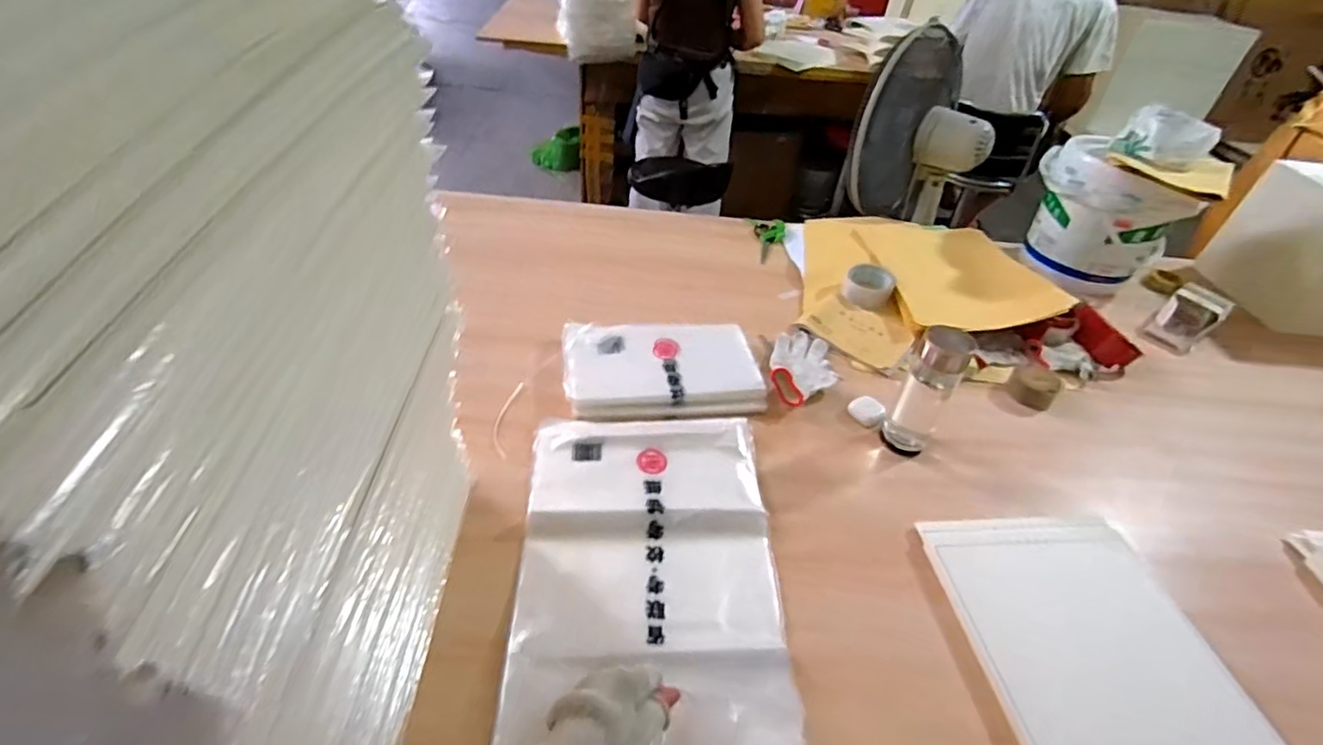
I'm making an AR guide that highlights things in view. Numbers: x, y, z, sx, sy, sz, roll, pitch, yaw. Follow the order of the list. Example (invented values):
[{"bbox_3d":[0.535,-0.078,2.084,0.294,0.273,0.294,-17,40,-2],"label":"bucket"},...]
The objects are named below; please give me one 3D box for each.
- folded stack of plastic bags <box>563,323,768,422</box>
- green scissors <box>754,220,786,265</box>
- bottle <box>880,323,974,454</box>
[{"bbox_3d":[0.003,-0.005,0.934,0.302,0.031,0.204,1,41,-6],"label":"folded stack of plastic bags"},{"bbox_3d":[0.236,-0.293,1.322,0.067,0.023,0.164,13,41,8],"label":"green scissors"},{"bbox_3d":[0.367,0.029,0.830,0.067,0.178,0.070,30,46,24],"label":"bottle"}]

